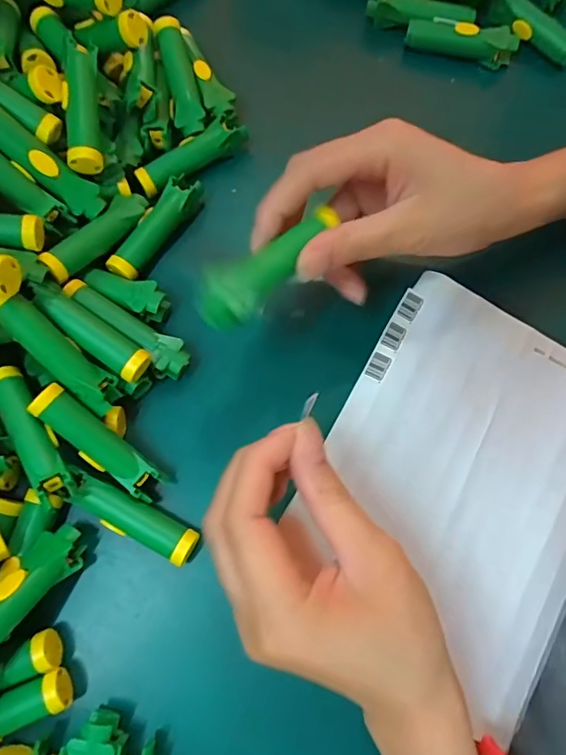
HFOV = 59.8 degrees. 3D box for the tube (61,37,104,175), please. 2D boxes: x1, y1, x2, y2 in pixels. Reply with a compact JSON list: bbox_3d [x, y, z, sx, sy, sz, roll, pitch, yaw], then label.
[{"bbox_3d":[-0.120,-0.160,0.292,0.021,0.016,0.073,-3,88,0],"label":"tube"}]

